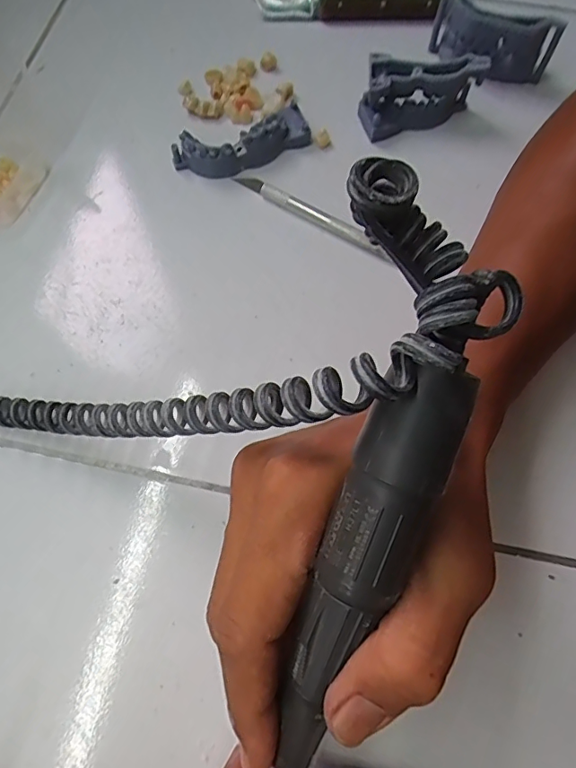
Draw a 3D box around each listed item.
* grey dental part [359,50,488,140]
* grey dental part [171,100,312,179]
[{"bbox_3d":[0.080,-0.184,0.313,0.066,0.036,0.031,-20,70,-8],"label":"grey dental part"},{"bbox_3d":[-0.028,-0.149,0.315,0.083,0.021,0.027,-23,70,-9],"label":"grey dental part"}]

